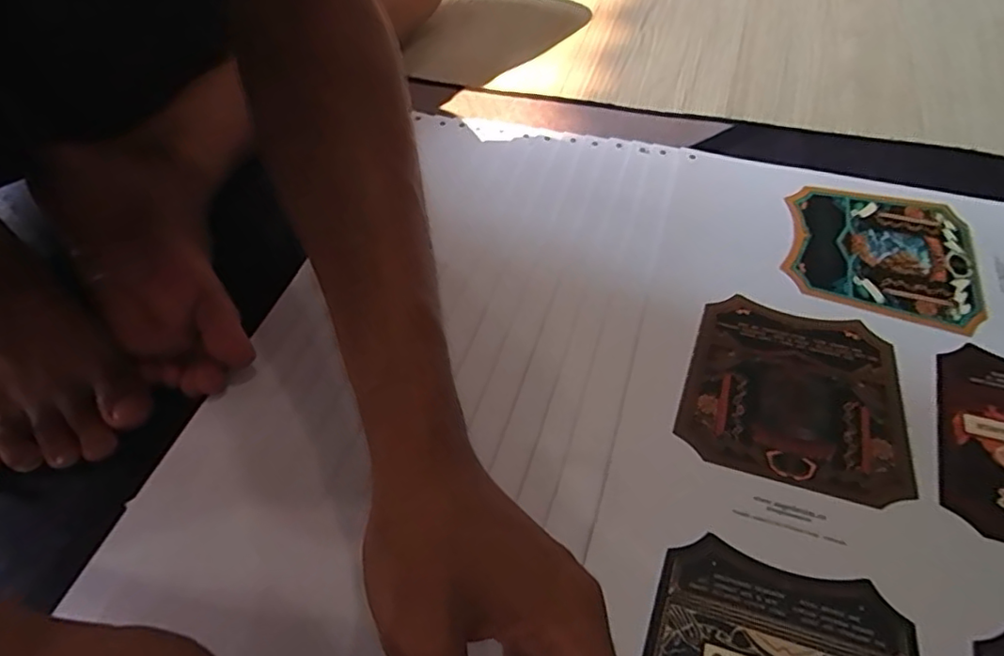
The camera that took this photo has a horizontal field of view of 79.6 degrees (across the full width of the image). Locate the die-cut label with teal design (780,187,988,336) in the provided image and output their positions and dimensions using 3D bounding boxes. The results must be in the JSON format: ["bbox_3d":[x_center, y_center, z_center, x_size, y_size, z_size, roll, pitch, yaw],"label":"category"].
[{"bbox_3d":[0.263,-0.055,0.420,0.118,0.004,0.120,13,54,13],"label":"die-cut label with teal design"}]

